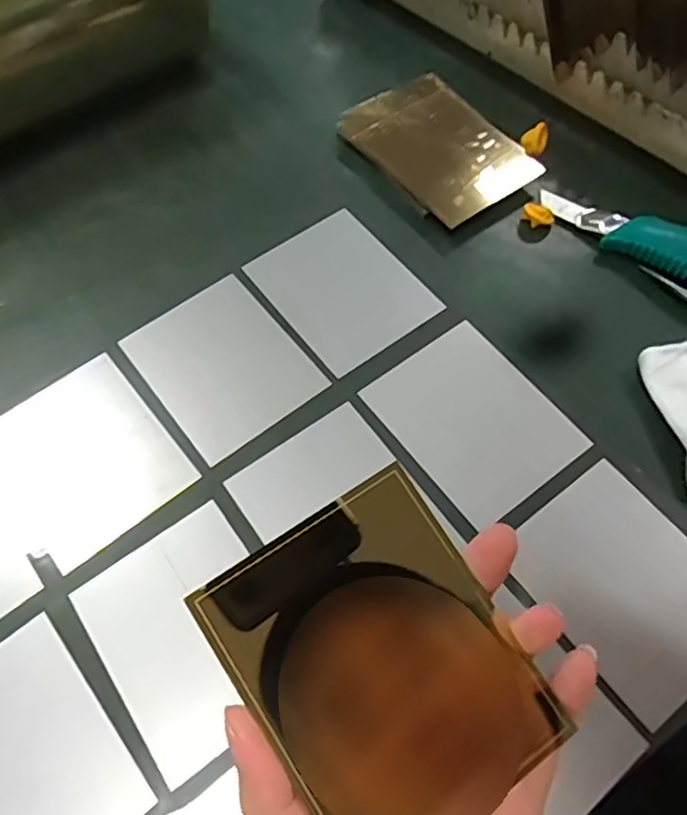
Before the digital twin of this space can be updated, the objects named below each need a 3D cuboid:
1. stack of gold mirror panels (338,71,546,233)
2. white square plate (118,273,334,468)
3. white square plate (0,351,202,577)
[{"bbox_3d":[0.061,-0.177,0.429,0.086,0.009,0.126,-31,65,-12],"label":"stack of gold mirror panels"},{"bbox_3d":[-0.069,-0.026,0.363,0.079,0.005,0.098,-36,68,-16],"label":"white square plate"},{"bbox_3d":[-0.138,0.025,0.338,0.083,0.007,0.099,-37,68,-17],"label":"white square plate"}]

